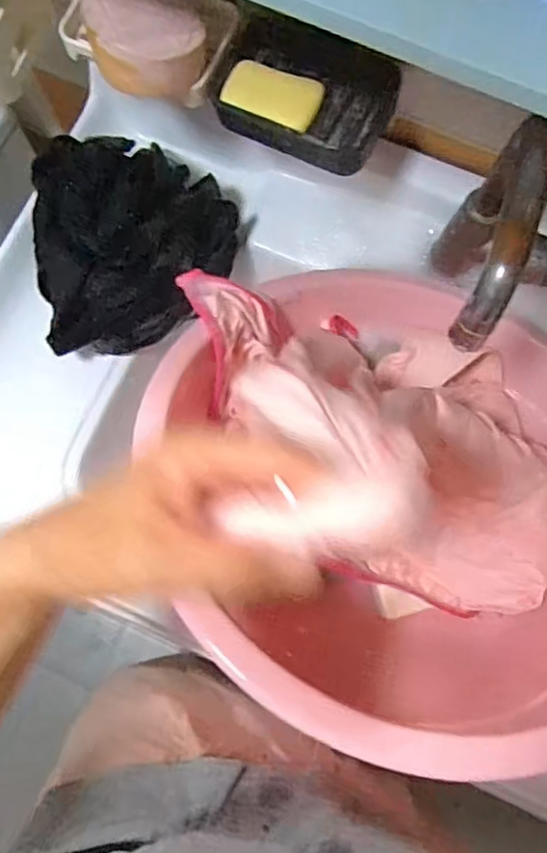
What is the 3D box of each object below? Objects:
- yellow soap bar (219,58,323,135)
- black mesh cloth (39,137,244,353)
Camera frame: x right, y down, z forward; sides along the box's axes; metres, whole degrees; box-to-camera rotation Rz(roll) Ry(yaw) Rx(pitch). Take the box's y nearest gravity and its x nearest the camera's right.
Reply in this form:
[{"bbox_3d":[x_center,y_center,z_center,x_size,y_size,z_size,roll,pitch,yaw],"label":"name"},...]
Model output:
[{"bbox_3d":[-0.001,-0.268,0.484,0.077,0.018,0.040,24,80,5],"label":"yellow soap bar"},{"bbox_3d":[-0.124,-0.173,0.558,0.181,0.092,0.180,-9,79,-2],"label":"black mesh cloth"}]

